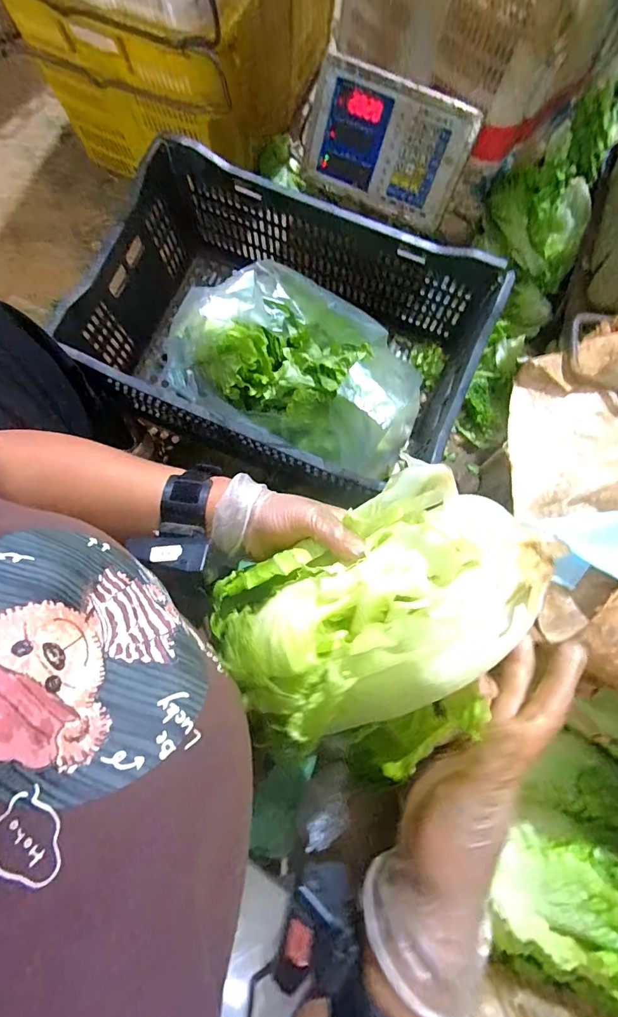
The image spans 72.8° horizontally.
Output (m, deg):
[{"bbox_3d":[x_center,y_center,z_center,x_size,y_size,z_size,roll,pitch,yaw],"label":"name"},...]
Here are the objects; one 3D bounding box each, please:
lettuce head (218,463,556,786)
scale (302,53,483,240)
[{"bbox_3d":[0.037,0.080,0.266,0.226,0.111,0.160,-28,72,8],"label":"lettuce head"},{"bbox_3d":[0.121,-0.557,0.648,0.238,0.152,0.065,28,43,1],"label":"scale"}]

